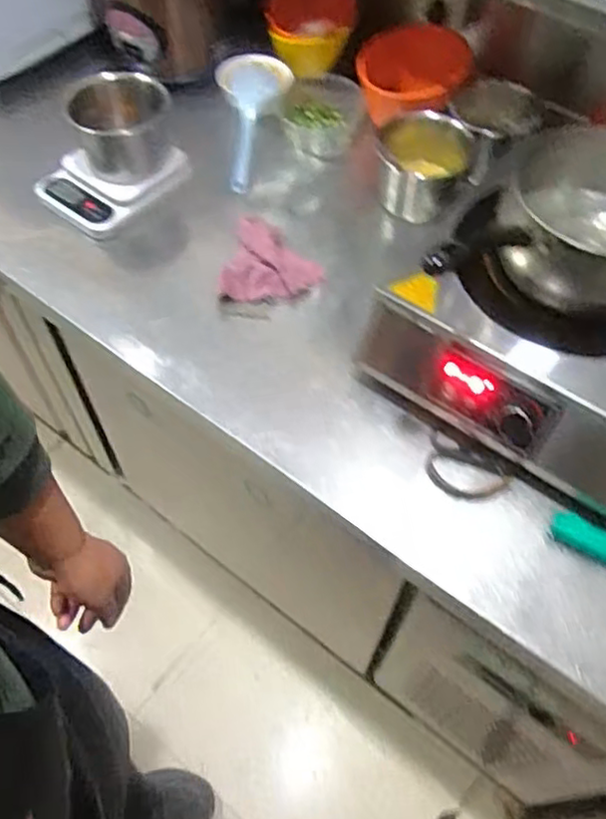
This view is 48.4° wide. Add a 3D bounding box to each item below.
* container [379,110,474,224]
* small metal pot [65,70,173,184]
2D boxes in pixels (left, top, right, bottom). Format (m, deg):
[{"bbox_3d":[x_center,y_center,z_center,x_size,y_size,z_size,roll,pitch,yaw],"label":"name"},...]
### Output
[{"bbox_3d":[0.168,-0.338,0.958,0.132,0.113,0.101,14,58,8],"label":"container"},{"bbox_3d":[-0.257,-0.401,0.956,0.138,0.104,0.152,-14,58,-10],"label":"small metal pot"}]

